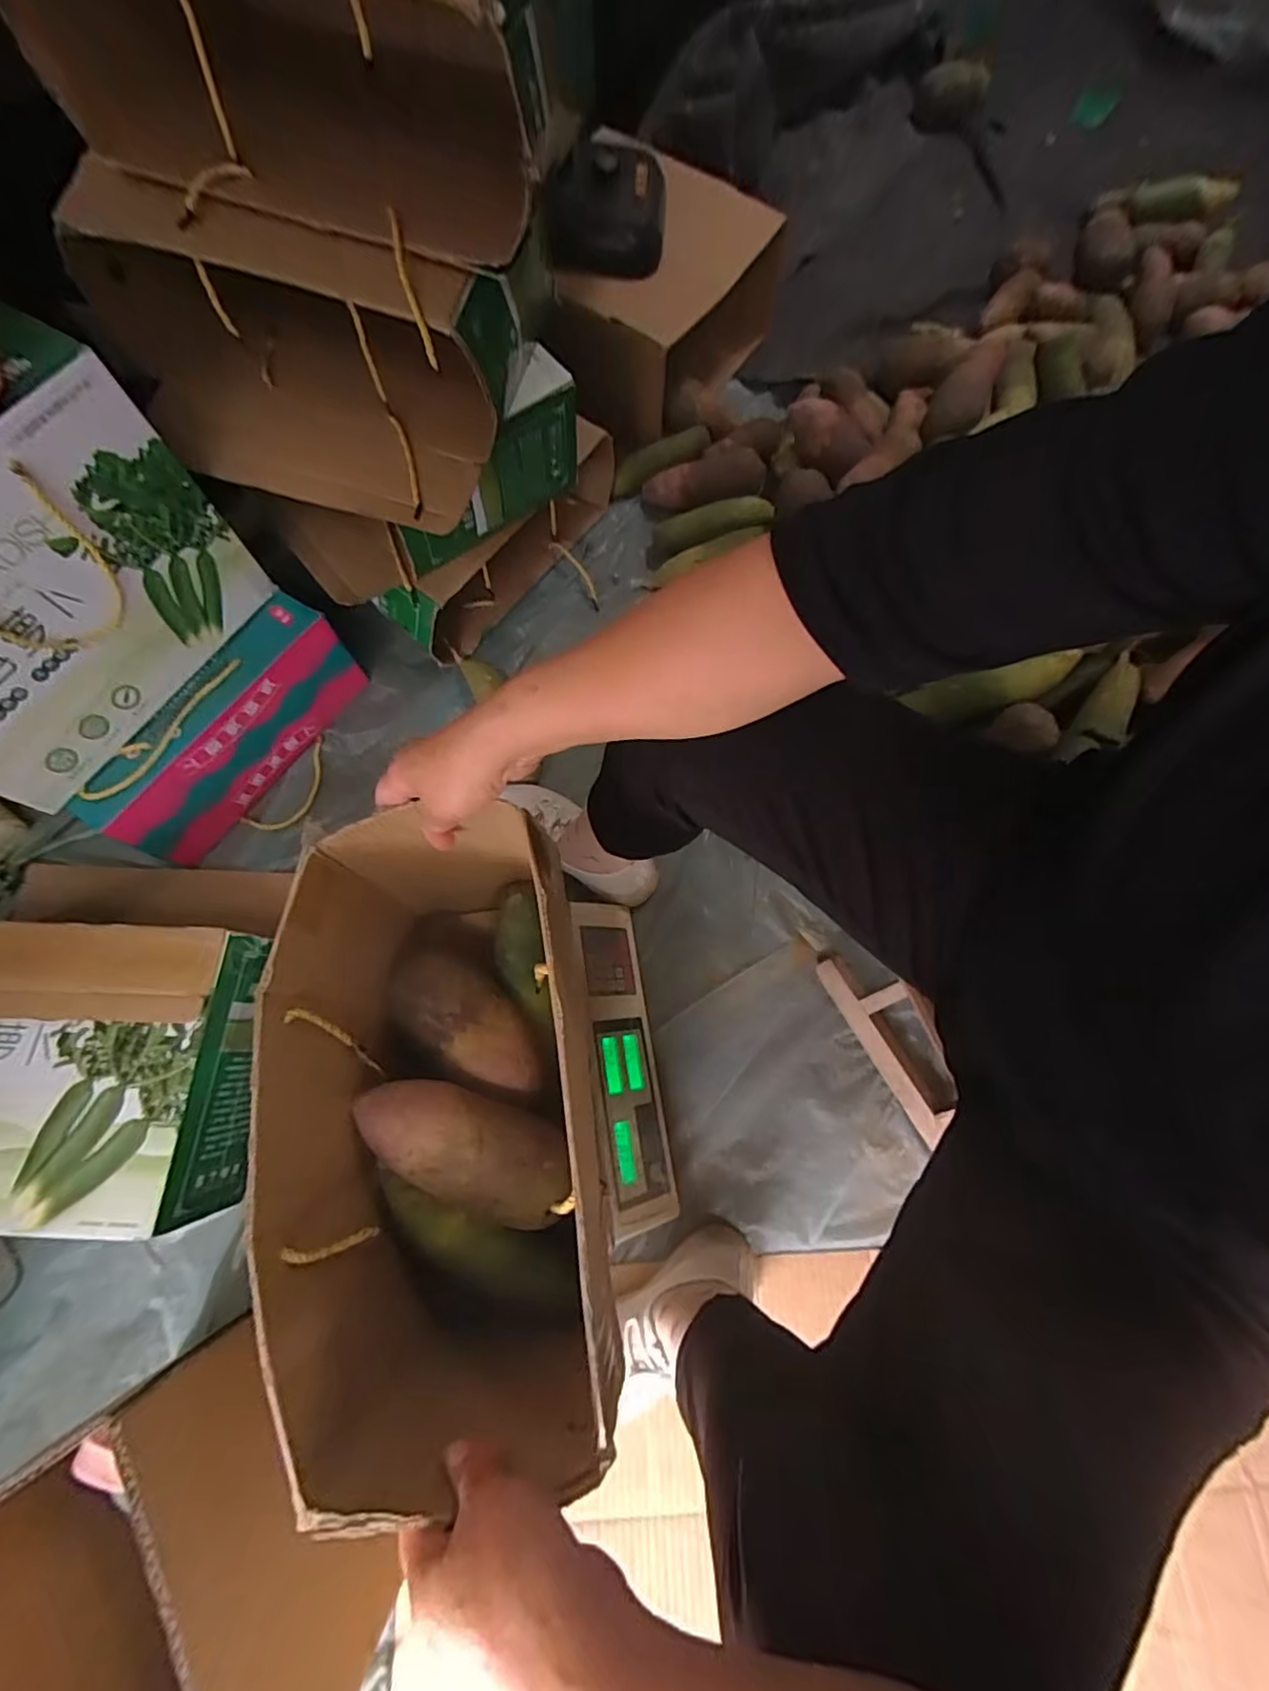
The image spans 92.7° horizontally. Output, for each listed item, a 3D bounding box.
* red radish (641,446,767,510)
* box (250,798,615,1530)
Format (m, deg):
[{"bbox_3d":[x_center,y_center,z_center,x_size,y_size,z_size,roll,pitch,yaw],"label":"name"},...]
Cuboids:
[{"bbox_3d":[0.105,-0.559,0.920,0.180,0.045,0.069,-9,72,-4],"label":"red radish"},{"bbox_3d":[-0.128,0.185,0.452,0.178,0.236,0.370,-11,72,-5],"label":"box"}]

